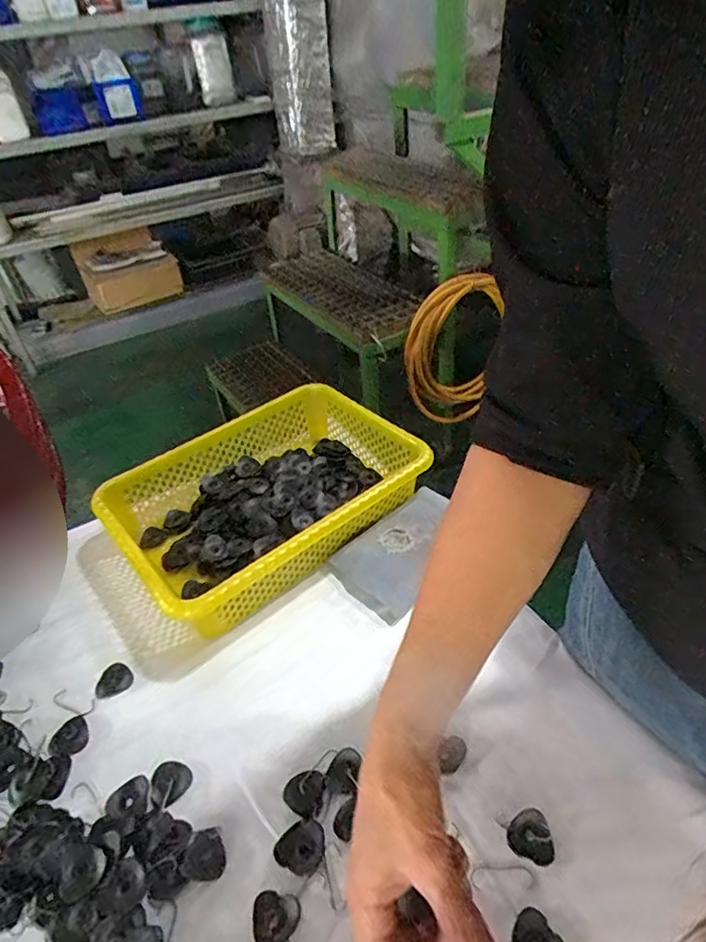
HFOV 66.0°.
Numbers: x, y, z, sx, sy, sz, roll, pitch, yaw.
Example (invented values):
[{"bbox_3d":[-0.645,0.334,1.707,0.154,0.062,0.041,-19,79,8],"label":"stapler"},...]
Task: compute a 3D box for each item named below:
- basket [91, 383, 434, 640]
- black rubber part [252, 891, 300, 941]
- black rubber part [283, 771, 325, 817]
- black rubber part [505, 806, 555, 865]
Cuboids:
[{"bbox_3d":[-0.105,0.036,0.685,0.352,0.093,0.247,-31,46,-28],"label":"basket"},{"bbox_3d":[-0.057,0.324,0.393,0.035,0.011,0.032,-3,39,2],"label":"black rubber part"},{"bbox_3d":[-0.040,0.269,0.459,0.032,0.004,0.035,-3,39,2],"label":"black rubber part"},{"bbox_3d":[0.138,0.282,0.422,0.034,0.010,0.034,-3,39,2],"label":"black rubber part"}]

